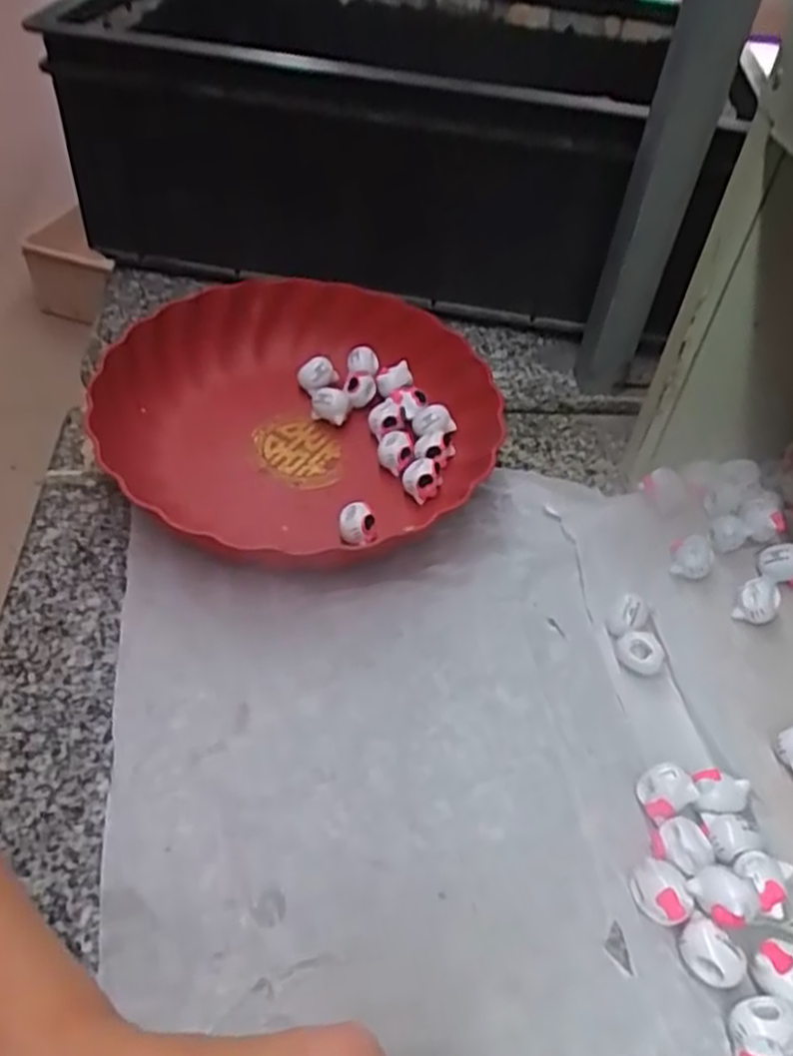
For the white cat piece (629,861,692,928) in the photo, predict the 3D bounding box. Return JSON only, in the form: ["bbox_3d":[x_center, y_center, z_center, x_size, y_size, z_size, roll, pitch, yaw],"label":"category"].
[{"bbox_3d":[0.112,0.156,0.331,0.017,0.020,0.025,-14,50,-17],"label":"white cat piece"}]

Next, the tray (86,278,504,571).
[{"bbox_3d":[-0.057,-0.072,0.499,0.242,0.046,0.241,31,52,22],"label":"tray"}]

